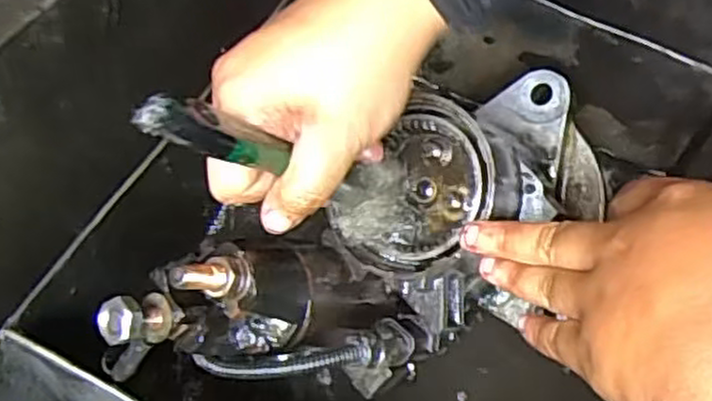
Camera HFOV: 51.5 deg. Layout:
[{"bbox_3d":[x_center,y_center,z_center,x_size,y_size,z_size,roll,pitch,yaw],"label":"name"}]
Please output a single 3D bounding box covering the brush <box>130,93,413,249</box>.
[{"bbox_3d":[-0.022,-0.011,0.297,0.039,0.168,0.030,-43,61,14],"label":"brush"}]

